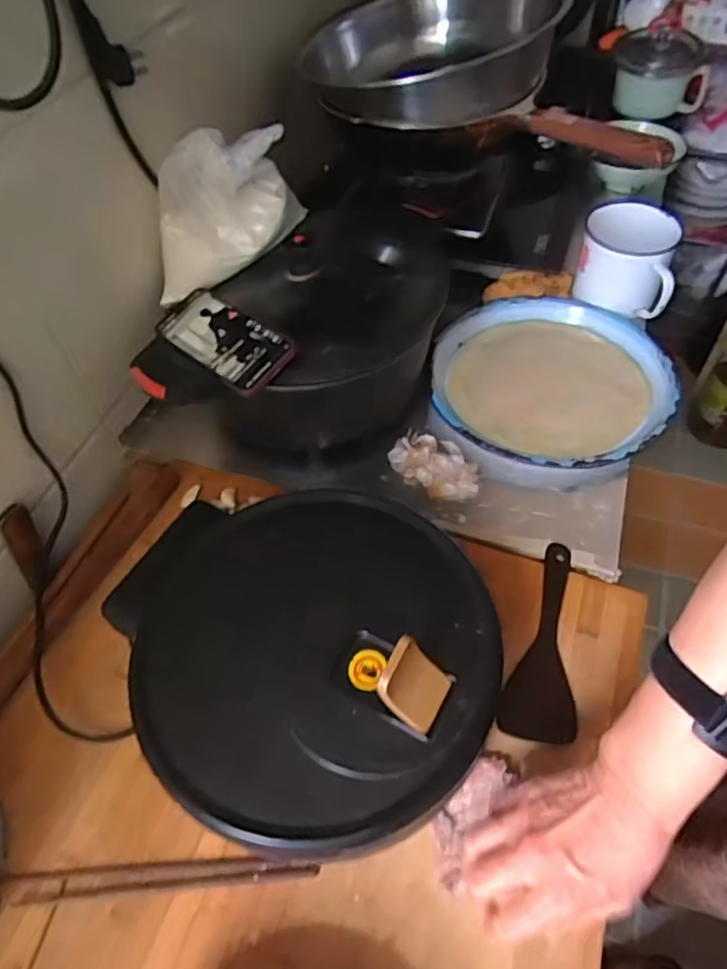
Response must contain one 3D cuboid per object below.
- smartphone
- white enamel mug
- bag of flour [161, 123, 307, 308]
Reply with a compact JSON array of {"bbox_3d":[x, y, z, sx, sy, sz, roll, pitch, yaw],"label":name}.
[{"bbox_3d":[-0.150,-0.155,0.665,0.159,0.008,0.075,36,75,24],"label":"smartphone"},{"bbox_3d":[0.367,-0.306,0.864,0.127,0.119,0.101,21,56,19],"label":"white enamel mug"},{"bbox_3d":[-0.153,-0.305,0.691,0.175,0.151,0.075,-18,53,-9],"label":"bag of flour"}]

